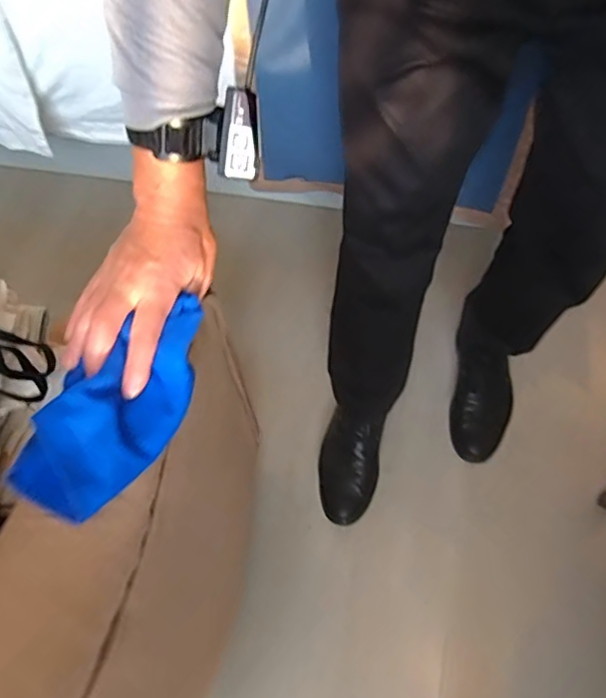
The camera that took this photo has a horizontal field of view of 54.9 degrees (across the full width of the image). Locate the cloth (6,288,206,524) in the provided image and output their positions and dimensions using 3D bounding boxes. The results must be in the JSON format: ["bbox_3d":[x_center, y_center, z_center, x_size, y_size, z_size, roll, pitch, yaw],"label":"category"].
[{"bbox_3d":[-0.145,0.038,0.454,0.094,0.040,0.184,29,63,16],"label":"cloth"}]

